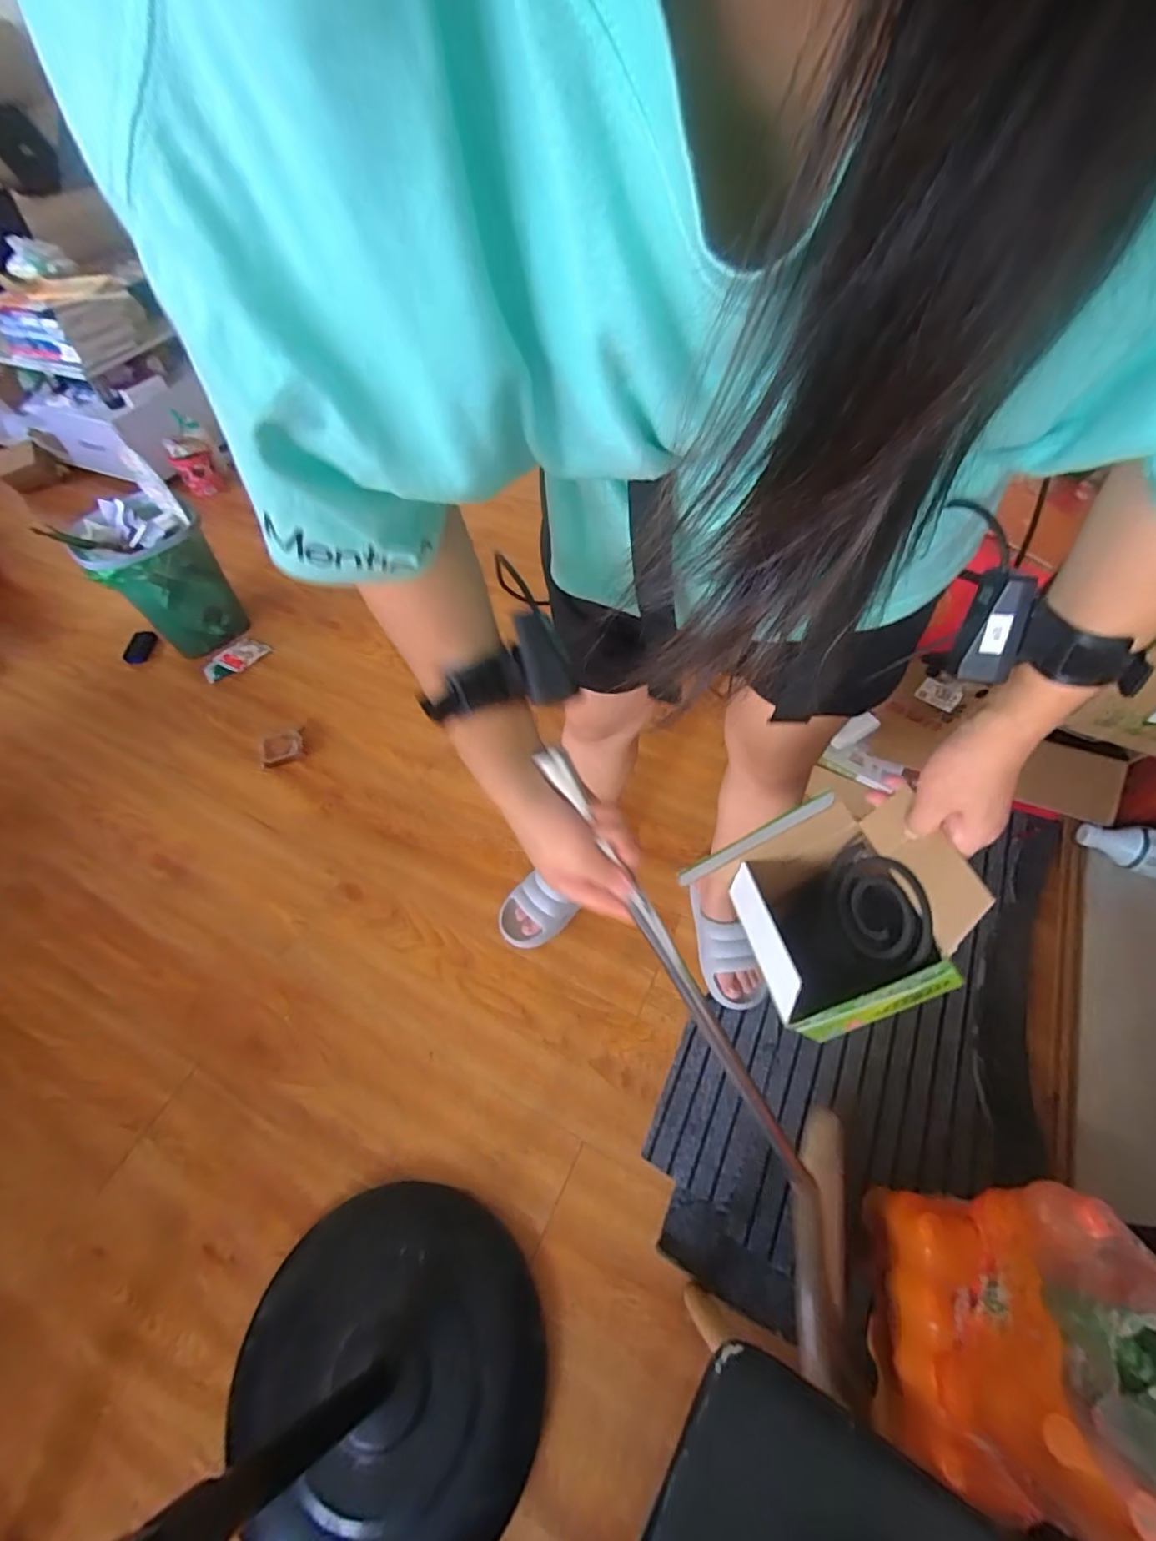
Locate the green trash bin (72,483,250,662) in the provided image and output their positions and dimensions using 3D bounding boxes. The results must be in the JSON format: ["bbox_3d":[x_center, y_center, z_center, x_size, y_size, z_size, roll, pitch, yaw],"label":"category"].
[{"bbox_3d":[-1.055,-0.486,1.497,0.226,0.346,0.256,34,64,24],"label":"green trash bin"}]

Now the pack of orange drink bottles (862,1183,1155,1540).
[{"bbox_3d":[0.463,0.588,0.612,0.214,0.329,0.249,10,57,10],"label":"pack of orange drink bottles"}]

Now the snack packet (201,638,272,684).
[{"bbox_3d":[-0.919,-0.298,1.545,0.110,0.017,0.162,30,62,22],"label":"snack packet"}]

